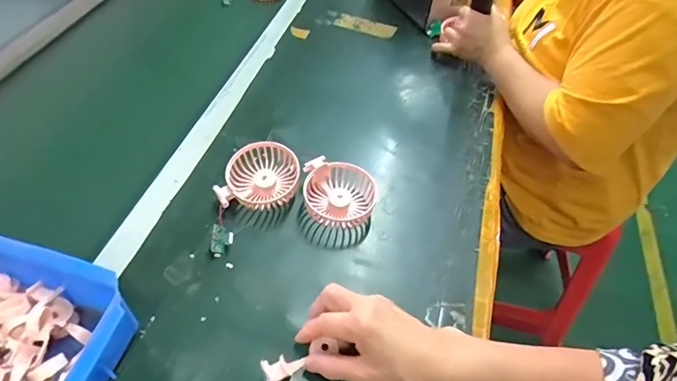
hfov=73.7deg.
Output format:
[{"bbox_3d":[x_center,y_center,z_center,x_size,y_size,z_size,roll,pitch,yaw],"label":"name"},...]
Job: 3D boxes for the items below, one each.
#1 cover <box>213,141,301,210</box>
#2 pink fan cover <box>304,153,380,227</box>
[{"bbox_3d":[-0.097,-0.016,0.563,0.093,0.045,0.088,5,50,1],"label":"cover"},{"bbox_3d":[-0.002,0.008,0.562,0.101,0.042,0.092,5,50,1],"label":"pink fan cover"}]

